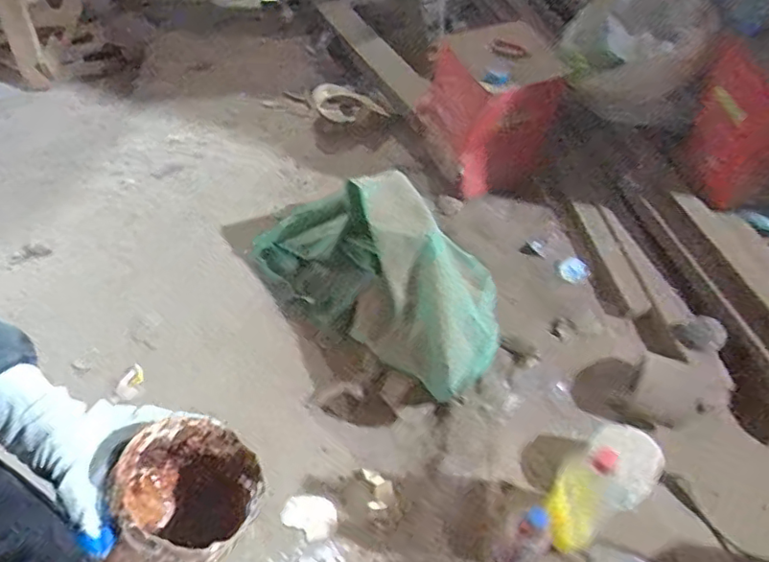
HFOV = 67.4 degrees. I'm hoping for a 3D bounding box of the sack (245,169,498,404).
[{"bbox_3d":[-0.018,-0.062,1.277,0.643,0.255,0.307,38,61,24],"label":"sack"}]

